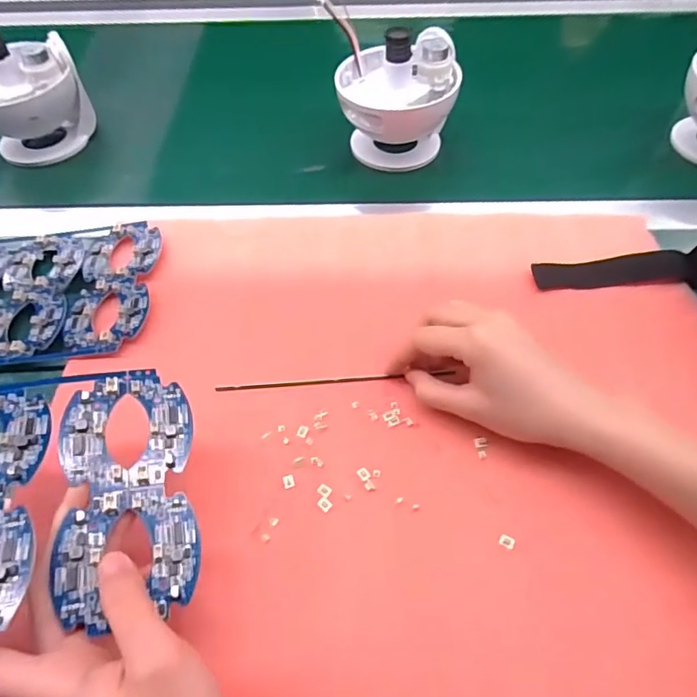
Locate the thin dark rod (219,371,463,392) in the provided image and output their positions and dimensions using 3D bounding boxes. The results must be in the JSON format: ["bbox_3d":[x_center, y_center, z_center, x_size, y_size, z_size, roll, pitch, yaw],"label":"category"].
[{"bbox_3d":[-0.009,0.023,0.372,0.168,0.006,0.006,-4,54,0],"label":"thin dark rod"}]

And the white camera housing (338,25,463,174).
[{"bbox_3d":[0.049,-0.248,0.518,0.112,0.118,0.099,7,55,7],"label":"white camera housing"}]

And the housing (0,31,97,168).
[{"bbox_3d":[-0.329,-0.253,0.528,0.115,0.115,0.096,-28,60,-16],"label":"housing"}]

